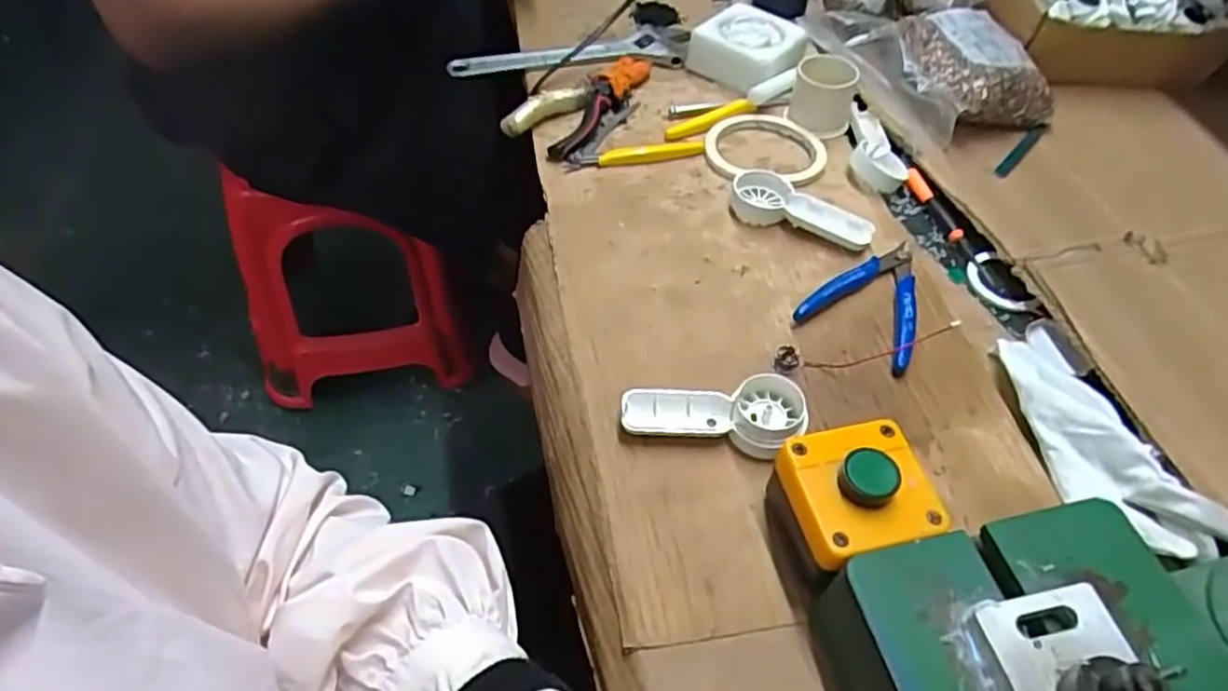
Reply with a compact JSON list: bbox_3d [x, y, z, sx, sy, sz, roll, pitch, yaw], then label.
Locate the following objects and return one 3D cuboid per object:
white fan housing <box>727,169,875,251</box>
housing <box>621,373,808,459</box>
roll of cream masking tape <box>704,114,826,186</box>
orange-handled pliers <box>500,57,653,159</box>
[{"bbox_3d":[0.143,-0.103,0.564,0.109,0.016,0.046,30,55,17],"label":"white fan housing"},{"bbox_3d":[0.062,0.045,0.446,0.112,0.025,0.045,2,52,-5],"label":"housing"},{"bbox_3d":[0.128,-0.170,0.622,0.098,0.012,0.095,3,52,-4],"label":"roll of cream masking tape"},{"bbox_3d":[-0.023,-0.219,0.647,0.058,0.020,0.151,32,56,18],"label":"orange-handled pliers"}]

